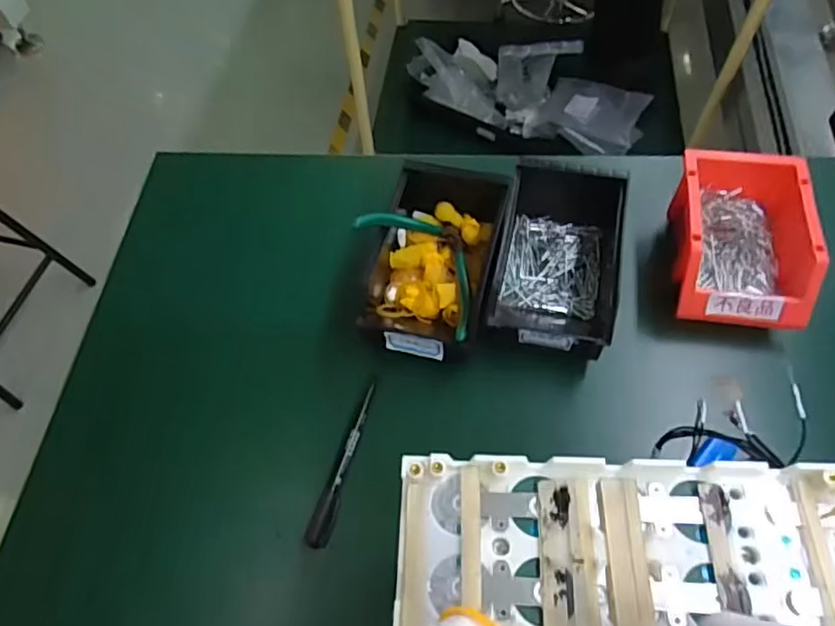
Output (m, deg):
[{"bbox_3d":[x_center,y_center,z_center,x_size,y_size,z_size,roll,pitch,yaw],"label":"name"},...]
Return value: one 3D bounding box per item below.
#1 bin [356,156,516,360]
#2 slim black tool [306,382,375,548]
[{"bbox_3d":[0.018,-0.056,0.546,0.114,0.068,0.194,12,61,11],"label":"bin"},{"bbox_3d":[-0.061,0.121,0.484,0.016,0.014,0.137,11,60,10],"label":"slim black tool"}]

